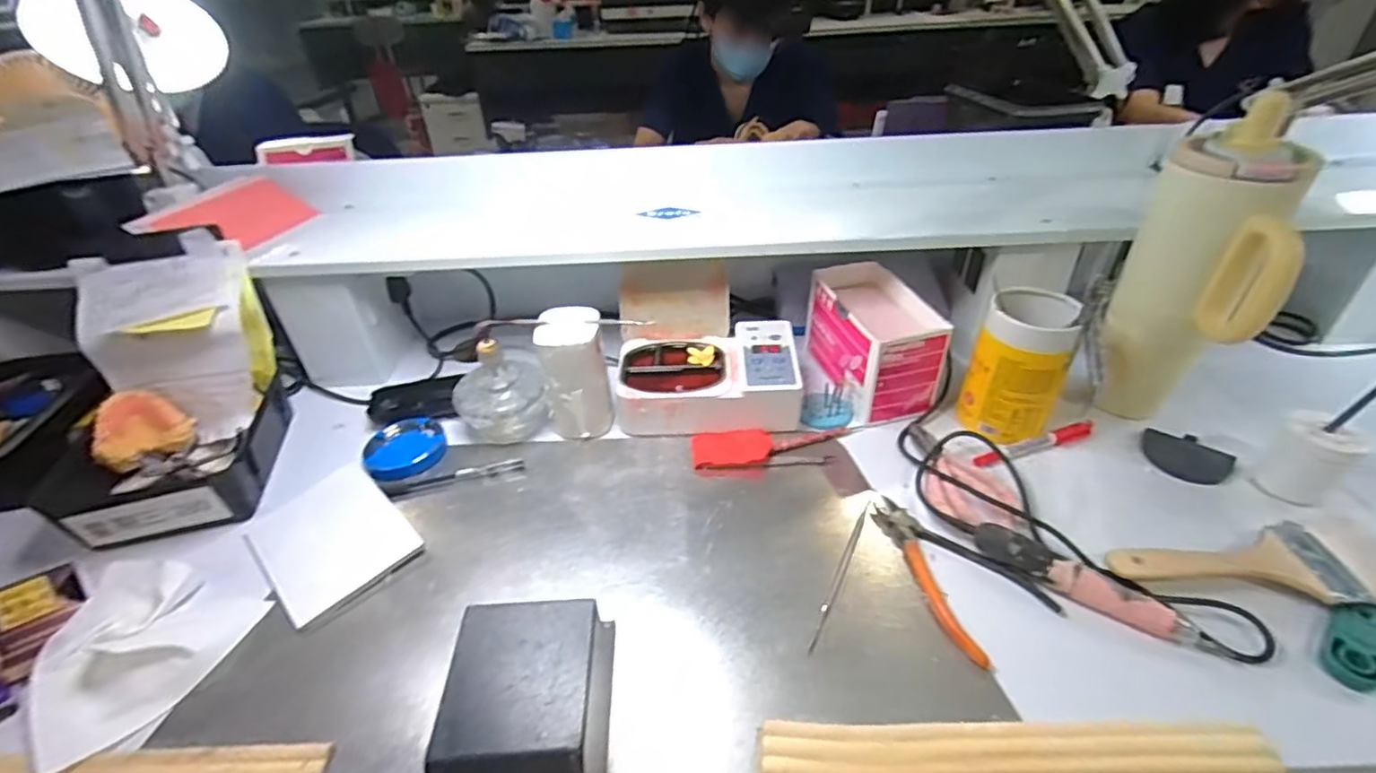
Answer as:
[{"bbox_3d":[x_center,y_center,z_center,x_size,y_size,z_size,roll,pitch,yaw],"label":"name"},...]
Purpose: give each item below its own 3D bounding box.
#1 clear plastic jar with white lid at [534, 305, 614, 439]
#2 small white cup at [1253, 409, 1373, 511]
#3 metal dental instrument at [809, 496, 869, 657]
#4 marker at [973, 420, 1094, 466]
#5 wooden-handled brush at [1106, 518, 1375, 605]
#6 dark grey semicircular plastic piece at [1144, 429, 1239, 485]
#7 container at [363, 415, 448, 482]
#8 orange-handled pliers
[{"bbox_3d":[-0.112,-0.011,0.609,0.061,0.125,0.052,-6,39,-1],"label":"clear plastic jar with white lid"},{"bbox_3d":[0.525,0.057,0.512,0.051,0.062,0.043,28,49,34],"label":"small white cup"},{"bbox_3d":[0.125,0.147,0.490,0.007,0.004,0.153,16,43,24],"label":"metal dental instrument"},{"bbox_3d":[0.337,0.055,0.587,0.134,0.016,0.017,-15,40,-13],"label":"marker"},{"bbox_3d":[0.429,0.129,0.462,0.201,0.016,0.077,0,39,6],"label":"wooden-handled brush"},{"bbox_3d":[0.469,0.066,0.574,0.064,0.006,0.070,-28,44,-26],"label":"dark grey semicircular plastic piece"},{"bbox_3d":[-0.292,0.063,0.626,0.077,0.021,0.082,-3,39,2],"label":"container"},{"bbox_3d":[0.200,0.151,0.478,0.089,0.008,0.149,-33,47,-30],"label":"orange-handled pliers"}]

